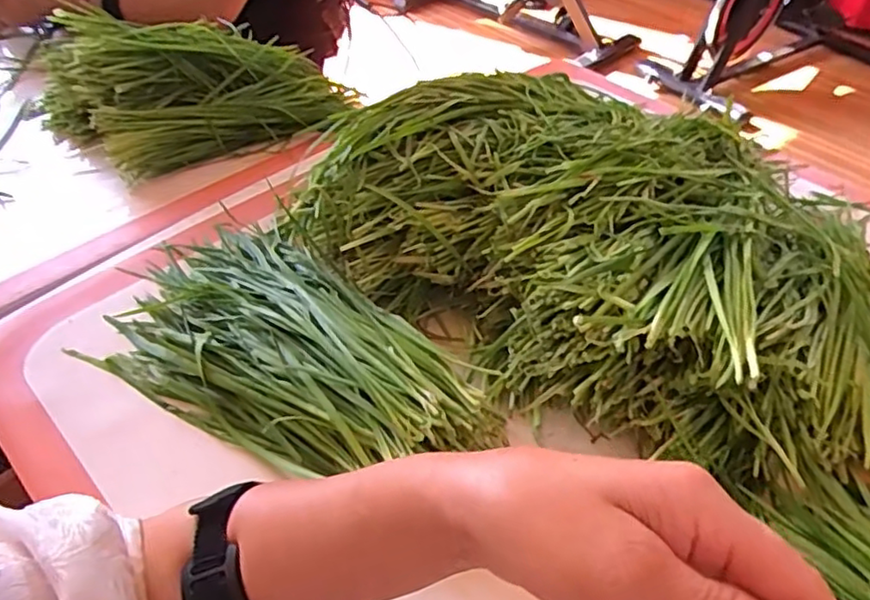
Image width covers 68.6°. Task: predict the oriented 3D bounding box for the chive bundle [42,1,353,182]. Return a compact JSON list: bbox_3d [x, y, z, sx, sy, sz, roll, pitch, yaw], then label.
[{"bbox_3d":[-0.268,-0.256,0.729,0.317,0.105,0.209,-27,52,-26],"label":"chive bundle"}]

